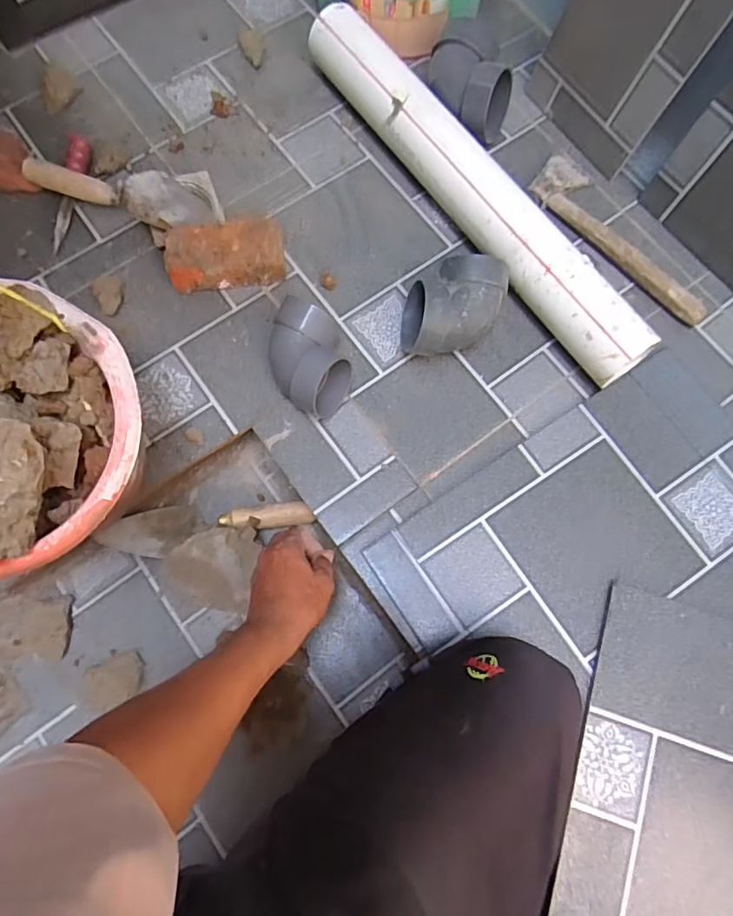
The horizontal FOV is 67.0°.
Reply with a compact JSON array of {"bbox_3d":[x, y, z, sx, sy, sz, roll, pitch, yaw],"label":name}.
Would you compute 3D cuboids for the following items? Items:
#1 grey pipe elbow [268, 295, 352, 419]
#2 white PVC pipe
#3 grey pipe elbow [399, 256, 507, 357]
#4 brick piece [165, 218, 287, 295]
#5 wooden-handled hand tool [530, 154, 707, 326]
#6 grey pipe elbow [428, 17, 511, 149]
[{"bbox_3d":[-0.072,-0.123,0.701,0.095,0.077,0.145,-11,74,-4],"label":"grey pipe elbow"},{"bbox_3d":[0.133,-0.374,0.768,0.085,0.087,0.675,-34,79,-10],"label":"white PVC pipe"},{"bbox_3d":[0.117,-0.192,0.714,0.147,0.092,0.104,-19,75,-6],"label":"grey pipe elbow"},{"bbox_3d":[-0.192,-0.275,0.758,0.159,0.043,0.082,-8,74,-3],"label":"brick piece"},{"bbox_3d":[0.368,-0.321,0.786,0.107,0.025,0.310,-43,79,-12],"label":"wooden-handled hand tool"},{"bbox_3d":[0.152,-0.542,0.815,0.105,0.088,0.175,-28,76,-8],"label":"grey pipe elbow"}]

